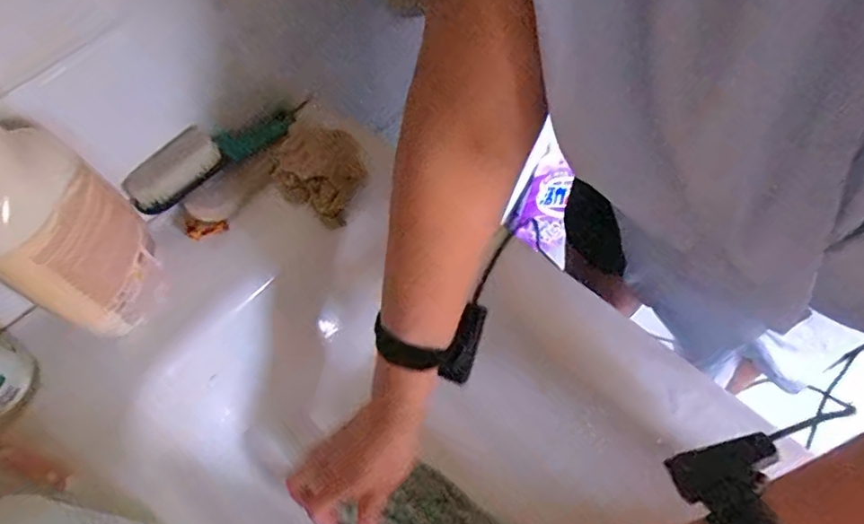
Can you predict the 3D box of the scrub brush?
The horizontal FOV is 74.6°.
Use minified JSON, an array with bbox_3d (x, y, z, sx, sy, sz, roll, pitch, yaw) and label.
[{"bbox_3d":[-0.214,-0.095,0.527,0.139,0.045,0.040,-38,65,-15],"label":"scrub brush"}]

